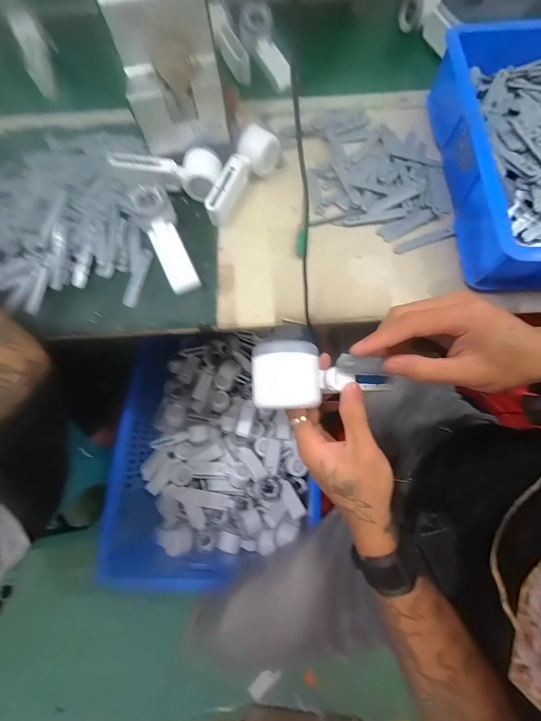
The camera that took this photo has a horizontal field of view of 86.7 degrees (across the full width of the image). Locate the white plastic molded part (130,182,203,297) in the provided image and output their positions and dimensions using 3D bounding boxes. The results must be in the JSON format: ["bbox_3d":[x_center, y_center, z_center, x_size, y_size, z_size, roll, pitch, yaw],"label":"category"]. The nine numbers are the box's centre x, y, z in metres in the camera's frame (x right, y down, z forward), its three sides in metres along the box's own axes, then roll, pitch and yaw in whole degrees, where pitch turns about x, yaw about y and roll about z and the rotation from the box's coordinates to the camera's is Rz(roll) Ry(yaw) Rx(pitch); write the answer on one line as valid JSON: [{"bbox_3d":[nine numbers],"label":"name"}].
[{"bbox_3d":[-0.150,-0.174,0.422,0.048,0.032,0.161,-22,89,-5],"label":"white plastic molded part"}]

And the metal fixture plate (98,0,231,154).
[{"bbox_3d":[-0.131,-0.378,0.380,0.123,0.134,0.078,-12,72,-1],"label":"metal fixture plate"}]

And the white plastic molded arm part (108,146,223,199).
[{"bbox_3d":[-0.158,-0.300,0.456,0.165,0.055,0.057,10,73,6],"label":"white plastic molded arm part"}]

